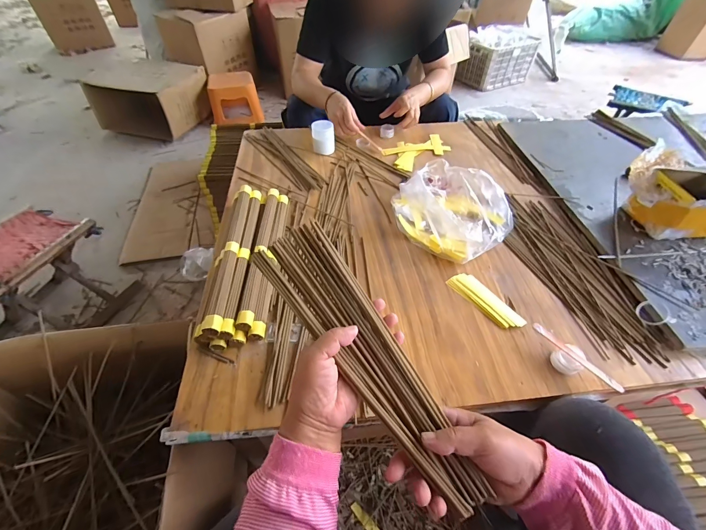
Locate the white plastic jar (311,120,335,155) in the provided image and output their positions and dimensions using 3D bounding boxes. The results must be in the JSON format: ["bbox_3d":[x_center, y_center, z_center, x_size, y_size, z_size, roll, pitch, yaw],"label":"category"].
[{"bbox_3d":[-0.073,-0.319,0.781,0.057,0.066,0.049,-6,51,-5],"label":"white plastic jar"}]

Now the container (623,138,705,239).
[{"bbox_3d":[0.620,-0.145,0.590,0.155,0.118,0.171,-6,51,-6],"label":"container"}]

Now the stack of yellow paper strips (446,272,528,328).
[{"bbox_3d":[0.219,0.057,0.513,0.048,0.006,0.127,-31,57,-24],"label":"stack of yellow paper strips"}]

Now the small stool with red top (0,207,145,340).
[{"bbox_3d":[-0.890,0.044,0.900,0.264,0.268,0.333,18,52,13],"label":"small stool with red top"}]

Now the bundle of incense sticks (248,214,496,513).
[{"bbox_3d":[0.012,0.088,0.317,0.076,0.018,0.312,-30,72,-21],"label":"bundle of incense sticks"}]

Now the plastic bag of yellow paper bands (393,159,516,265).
[{"bbox_3d":[0.188,-0.121,0.606,0.184,0.108,0.210,-31,57,-24],"label":"plastic bag of yellow paper bands"}]

